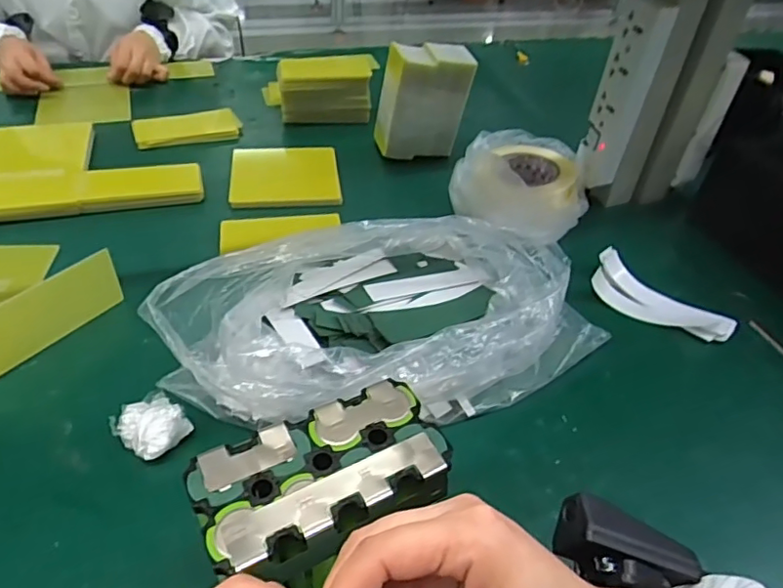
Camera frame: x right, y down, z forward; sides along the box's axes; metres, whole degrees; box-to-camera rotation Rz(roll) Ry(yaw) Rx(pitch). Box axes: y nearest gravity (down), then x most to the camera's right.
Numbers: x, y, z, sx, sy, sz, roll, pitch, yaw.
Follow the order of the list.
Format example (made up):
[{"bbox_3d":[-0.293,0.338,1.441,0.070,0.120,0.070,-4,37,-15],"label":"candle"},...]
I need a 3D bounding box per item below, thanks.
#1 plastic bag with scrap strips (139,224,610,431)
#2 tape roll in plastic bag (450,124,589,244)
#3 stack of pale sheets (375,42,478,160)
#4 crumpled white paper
[{"bbox_3d":[-0.004,0.015,0.535,0.395,0.106,0.201,-12,45,-18],"label":"plastic bag with scrap strips"},{"bbox_3d":[0.166,-0.142,0.730,0.161,0.070,0.159,3,42,-3],"label":"tape roll in plastic bag"},{"bbox_3d":[0.045,-0.273,0.816,0.123,0.143,0.063,-3,42,-9],"label":"stack of pale sheets"},{"bbox_3d":[-0.196,0.109,0.469,0.054,0.027,0.048,35,50,29],"label":"crumpled white paper"}]

